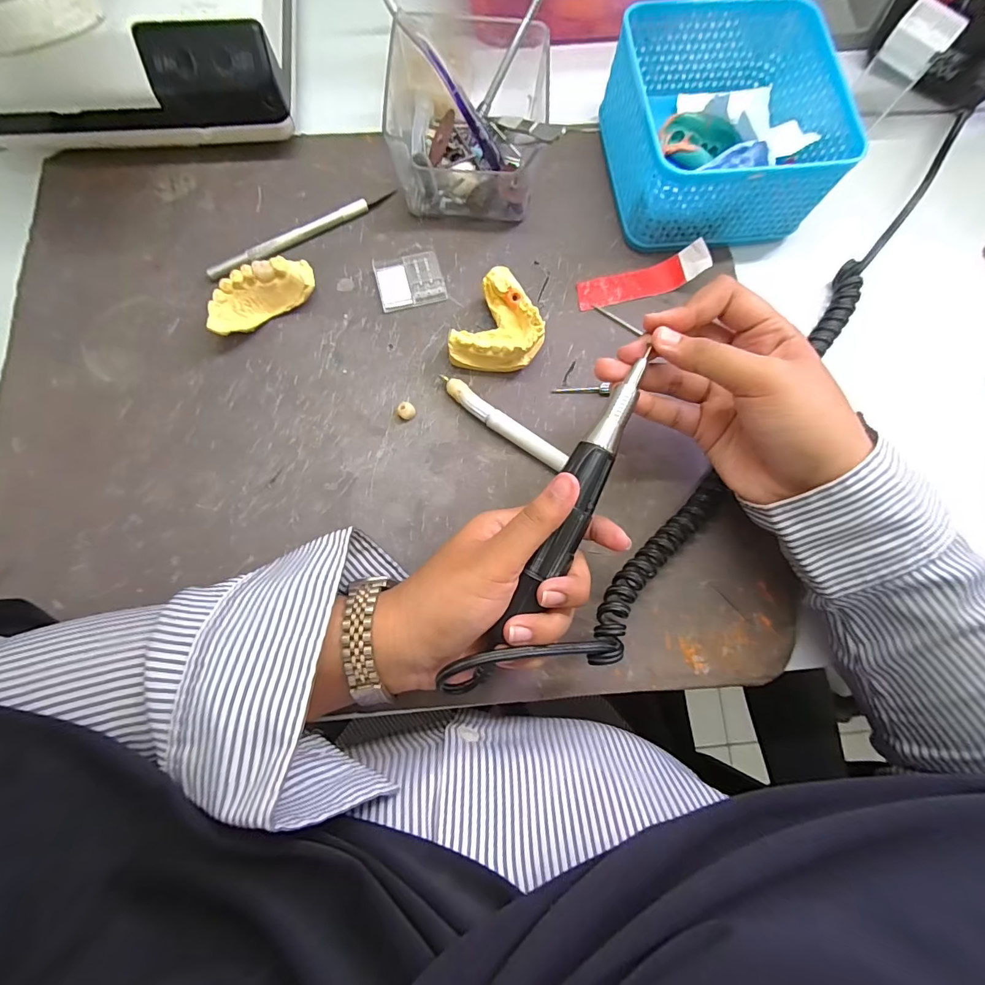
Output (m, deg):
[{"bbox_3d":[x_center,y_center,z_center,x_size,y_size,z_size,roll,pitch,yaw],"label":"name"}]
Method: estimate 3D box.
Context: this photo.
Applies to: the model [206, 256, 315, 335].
[{"bbox_3d":[-0.146,-0.124,0.283,0.068,0.026,0.025,-33,83,-7],"label":"model"}]

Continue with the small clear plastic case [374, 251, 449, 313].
[{"bbox_3d":[-0.055,-0.142,0.300,0.043,0.007,0.034,-13,81,-4],"label":"small clear plastic case"}]

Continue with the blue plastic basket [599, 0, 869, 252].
[{"bbox_3d":[0.150,-0.242,0.299,0.132,0.059,0.132,-8,81,-3],"label":"blue plastic basket"}]

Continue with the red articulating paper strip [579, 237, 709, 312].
[{"bbox_3d":[0.099,-0.145,0.298,0.082,0.024,0.021,-13,81,-4],"label":"red articulating paper strip"}]

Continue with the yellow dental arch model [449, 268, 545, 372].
[{"bbox_3d":[0.003,-0.108,0.286,0.056,0.026,0.061,0,80,-2],"label":"yellow dental arch model"}]

